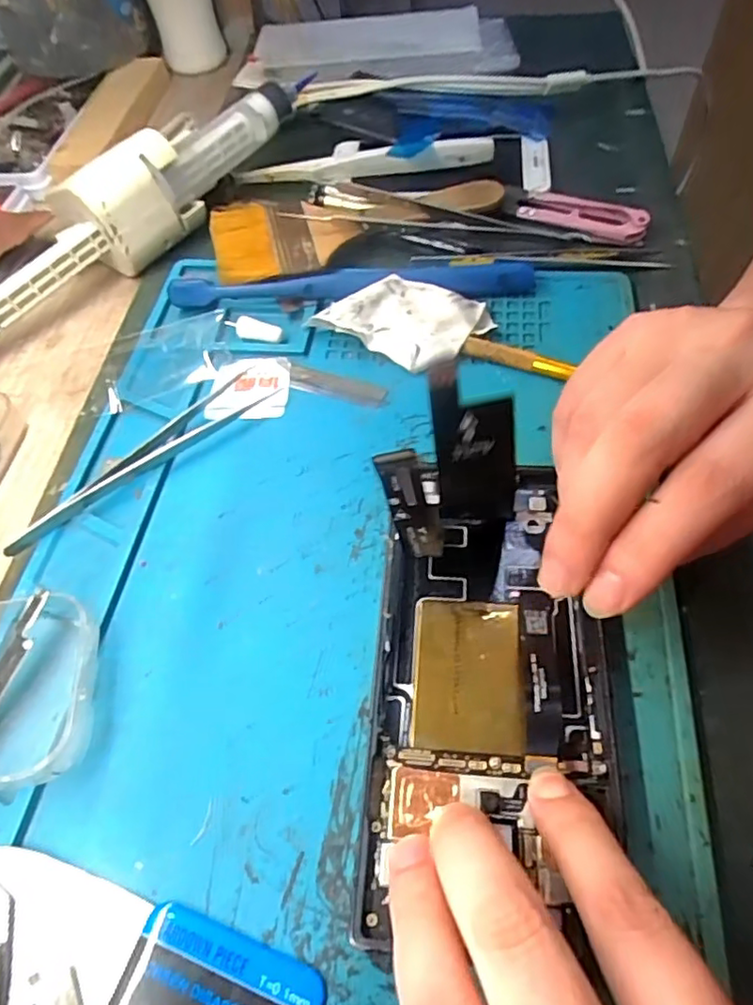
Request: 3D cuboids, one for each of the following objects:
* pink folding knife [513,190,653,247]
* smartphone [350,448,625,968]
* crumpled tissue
[{"bbox_3d":[0.114,-0.158,0.336,0.069,0.010,0.025,25,62,18],"label":"pink folding knife"},{"bbox_3d":[0.037,0.050,0.209,0.076,0.013,0.158,1,57,4],"label":"smartphone"},{"bbox_3d":[0.014,-0.089,0.297,0.072,0.016,0.047,23,61,18],"label":"crumpled tissue"}]

